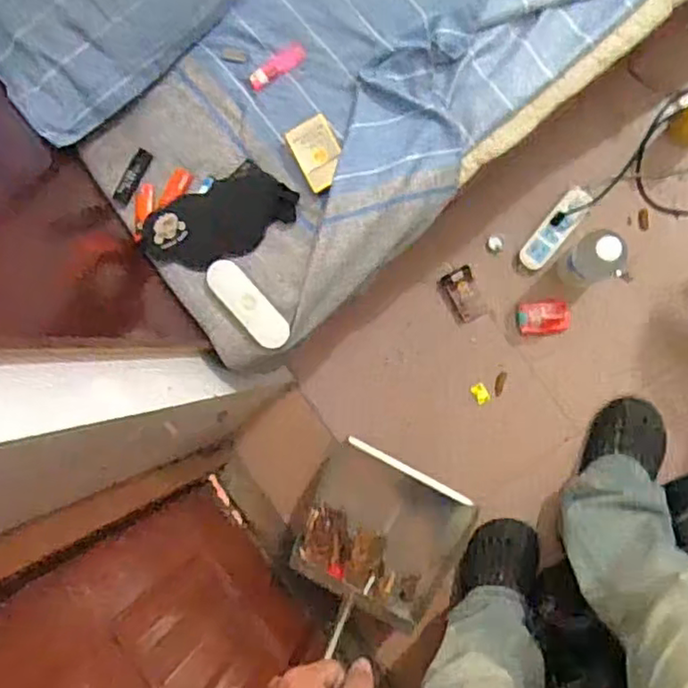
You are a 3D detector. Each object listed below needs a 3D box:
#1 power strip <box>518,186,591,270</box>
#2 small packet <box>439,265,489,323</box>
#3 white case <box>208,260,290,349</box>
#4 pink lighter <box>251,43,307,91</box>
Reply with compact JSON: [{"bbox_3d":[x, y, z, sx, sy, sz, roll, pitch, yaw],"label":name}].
[{"bbox_3d":[0.388,-0.212,1.196,0.045,0.033,0.165,36,95,7],"label":"power strip"},{"bbox_3d":[0.227,-0.092,1.224,0.061,0.016,0.099,-25,86,8],"label":"small packet"},{"bbox_3d":[-0.124,-0.053,0.837,0.046,0.019,0.135,-40,84,7],"label":"white case"},{"bbox_3d":[-0.086,-0.363,0.848,0.080,0.010,0.028,-36,85,7],"label":"pink lighter"}]

